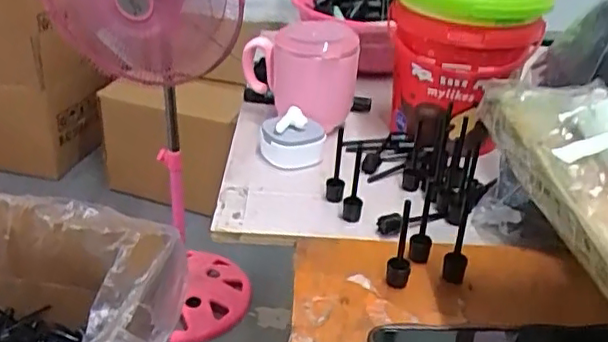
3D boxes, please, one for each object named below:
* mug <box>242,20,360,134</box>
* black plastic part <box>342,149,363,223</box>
[{"bbox_3d":[-0.005,-0.091,0.597,0.109,0.092,0.092,2,30,-3],"label":"mug"},{"bbox_3d":[0.040,0.012,0.482,0.015,0.057,0.013,7,-14,6],"label":"black plastic part"}]

